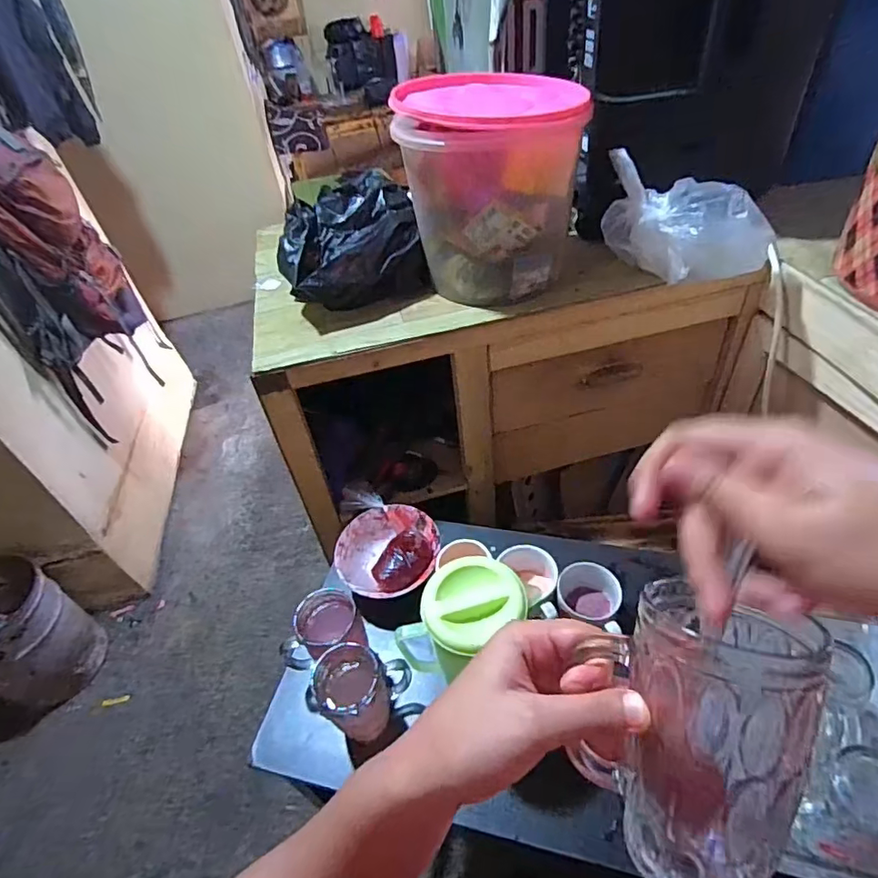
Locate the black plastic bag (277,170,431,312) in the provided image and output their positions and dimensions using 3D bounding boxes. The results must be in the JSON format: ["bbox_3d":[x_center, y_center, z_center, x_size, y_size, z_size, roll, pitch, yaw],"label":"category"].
[{"bbox_3d":[-0.139,-0.297,0.824,0.216,0.128,0.170,-24,46,-13],"label":"black plastic bag"}]

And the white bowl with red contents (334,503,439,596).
[{"bbox_3d":[-0.075,0.170,0.805,0.148,0.047,0.141,-2,47,2],"label":"white bowl with red contents"}]

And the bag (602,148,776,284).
[{"bbox_3d":[0.336,-0.288,0.737,0.226,0.115,0.115,12,49,21],"label":"bag"}]

